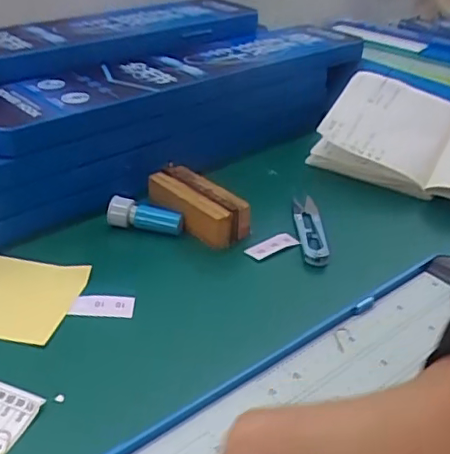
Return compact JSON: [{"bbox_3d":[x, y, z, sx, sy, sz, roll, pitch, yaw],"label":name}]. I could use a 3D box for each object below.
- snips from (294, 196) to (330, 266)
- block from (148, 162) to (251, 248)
[{"bbox_3d":[0.072,0.000,0.484,0.022,0.009,0.093,0,32,-4],"label":"snips"},{"bbox_3d":[-0.025,-0.020,0.484,0.094,0.031,0.041,28,40,35],"label":"block"}]

